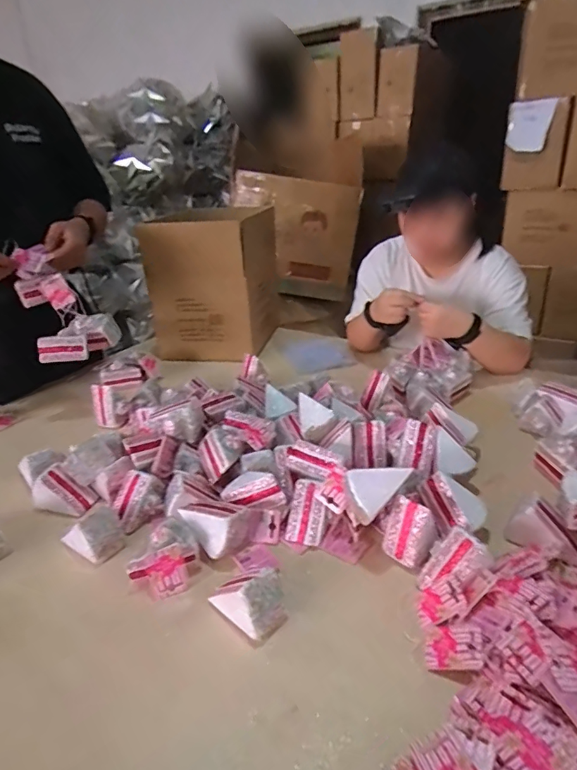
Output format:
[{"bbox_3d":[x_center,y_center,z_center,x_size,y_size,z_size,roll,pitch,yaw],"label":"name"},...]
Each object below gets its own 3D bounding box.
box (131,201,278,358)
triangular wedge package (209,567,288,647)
[{"bbox_3d":[-0.190,-0.278,1.266,0.273,0.348,0.309,3,27,11],"label":"box"},{"bbox_3d":[-0.055,0.247,0.558,0.095,0.065,0.059,17,32,34],"label":"triangular wedge package"}]

